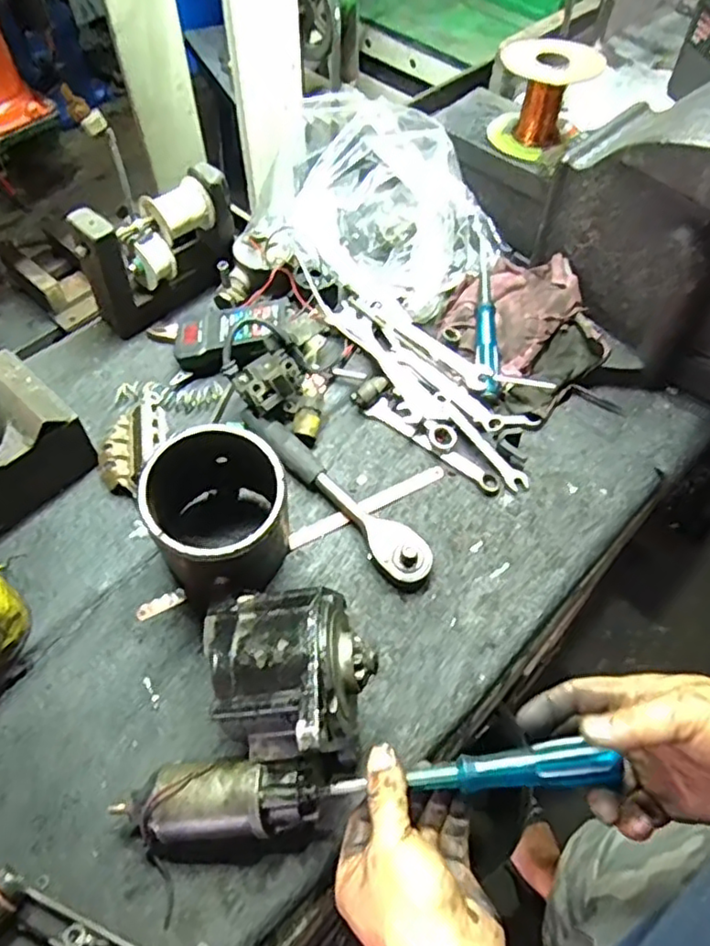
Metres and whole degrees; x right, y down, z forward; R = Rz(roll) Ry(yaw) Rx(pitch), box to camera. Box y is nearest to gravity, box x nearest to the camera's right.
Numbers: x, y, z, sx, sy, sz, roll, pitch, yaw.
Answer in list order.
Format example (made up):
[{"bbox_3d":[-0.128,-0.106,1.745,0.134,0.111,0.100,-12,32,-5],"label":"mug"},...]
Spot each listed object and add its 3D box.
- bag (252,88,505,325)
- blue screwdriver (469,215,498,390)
[{"bbox_3d":[0.026,-0.288,0.724,0.174,0.136,0.251,-36,64,-22],"label":"bag"},{"bbox_3d":[0.137,-0.179,0.674,0.021,0.020,0.203,0,70,-1],"label":"blue screwdriver"}]

